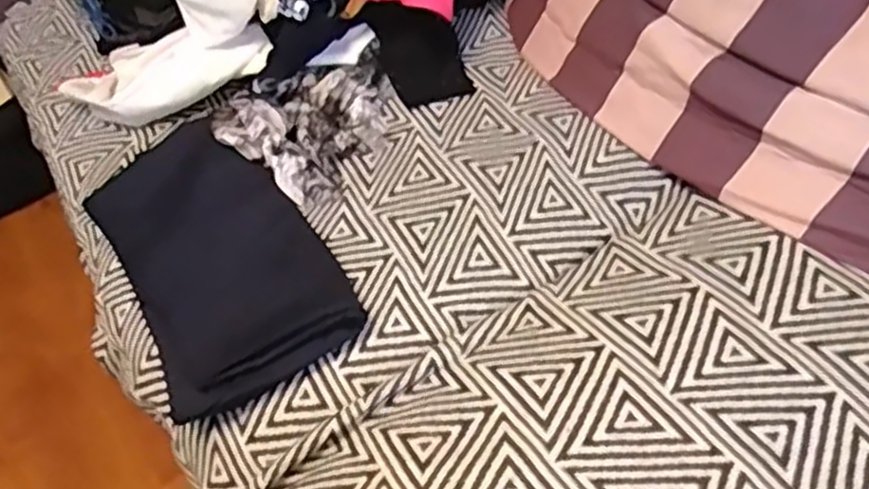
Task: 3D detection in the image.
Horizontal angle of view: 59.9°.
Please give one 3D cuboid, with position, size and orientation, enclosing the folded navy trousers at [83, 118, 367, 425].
[{"bbox_3d":[-0.233,0.007,0.810,0.196,0.034,0.350,-28,63,-16],"label":"folded navy trousers"}]

